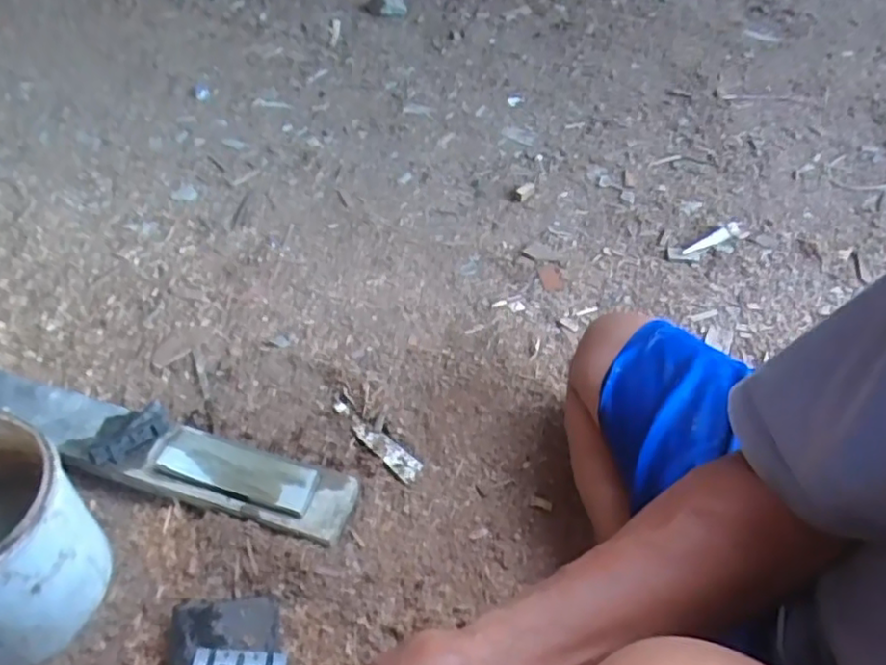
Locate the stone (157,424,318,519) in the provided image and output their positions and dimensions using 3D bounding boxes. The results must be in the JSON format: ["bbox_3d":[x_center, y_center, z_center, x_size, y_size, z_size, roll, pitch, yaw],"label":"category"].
[{"bbox_3d":[-0.229,0.153,0.718,0.176,0.021,0.057,14,51,9],"label":"stone"}]

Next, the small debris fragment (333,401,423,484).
[{"bbox_3d":[-0.082,0.130,0.790,0.027,0.013,0.149,-36,60,-27],"label":"small debris fragment"}]

